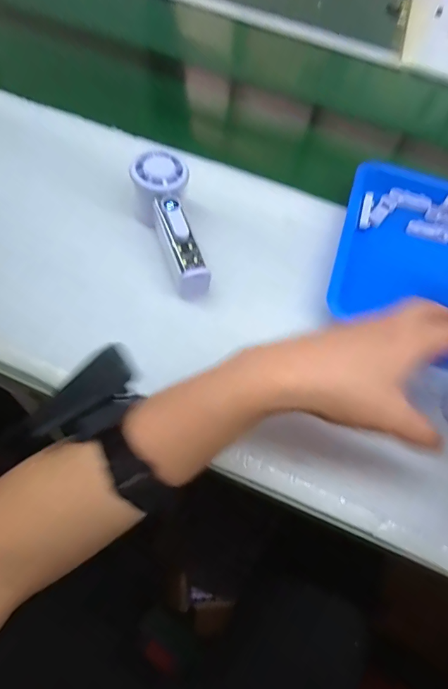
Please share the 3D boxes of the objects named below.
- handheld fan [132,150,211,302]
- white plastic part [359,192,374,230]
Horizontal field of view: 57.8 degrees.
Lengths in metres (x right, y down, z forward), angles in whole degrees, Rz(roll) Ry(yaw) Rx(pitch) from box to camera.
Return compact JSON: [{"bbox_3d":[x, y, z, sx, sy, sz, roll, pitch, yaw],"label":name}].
[{"bbox_3d":[-0.050,-0.120,0.404,0.056,0.036,0.152,-16,76,-12],"label":"handheld fan"},{"bbox_3d":[0.166,-0.157,0.471,0.012,0.006,0.050,14,76,5],"label":"white plastic part"}]

